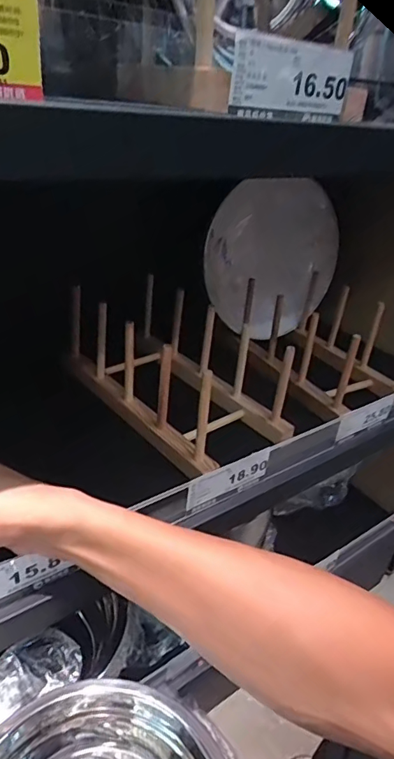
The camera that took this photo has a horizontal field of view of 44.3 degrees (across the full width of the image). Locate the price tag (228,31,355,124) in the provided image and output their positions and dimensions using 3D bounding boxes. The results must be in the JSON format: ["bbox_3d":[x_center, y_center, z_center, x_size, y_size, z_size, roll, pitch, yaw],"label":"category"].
[{"bbox_3d":[0.054,-0.167,0.271,0.085,0.037,0.005,-14,37,-31],"label":"price tag"}]

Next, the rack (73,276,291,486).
[{"bbox_3d":[-0.027,-0.017,0.527,0.124,0.095,0.250,-18,39,-36],"label":"rack"}]

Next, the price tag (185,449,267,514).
[{"bbox_3d":[0.029,0.090,0.430,0.089,0.035,0.005,-15,36,-33],"label":"price tag"}]

